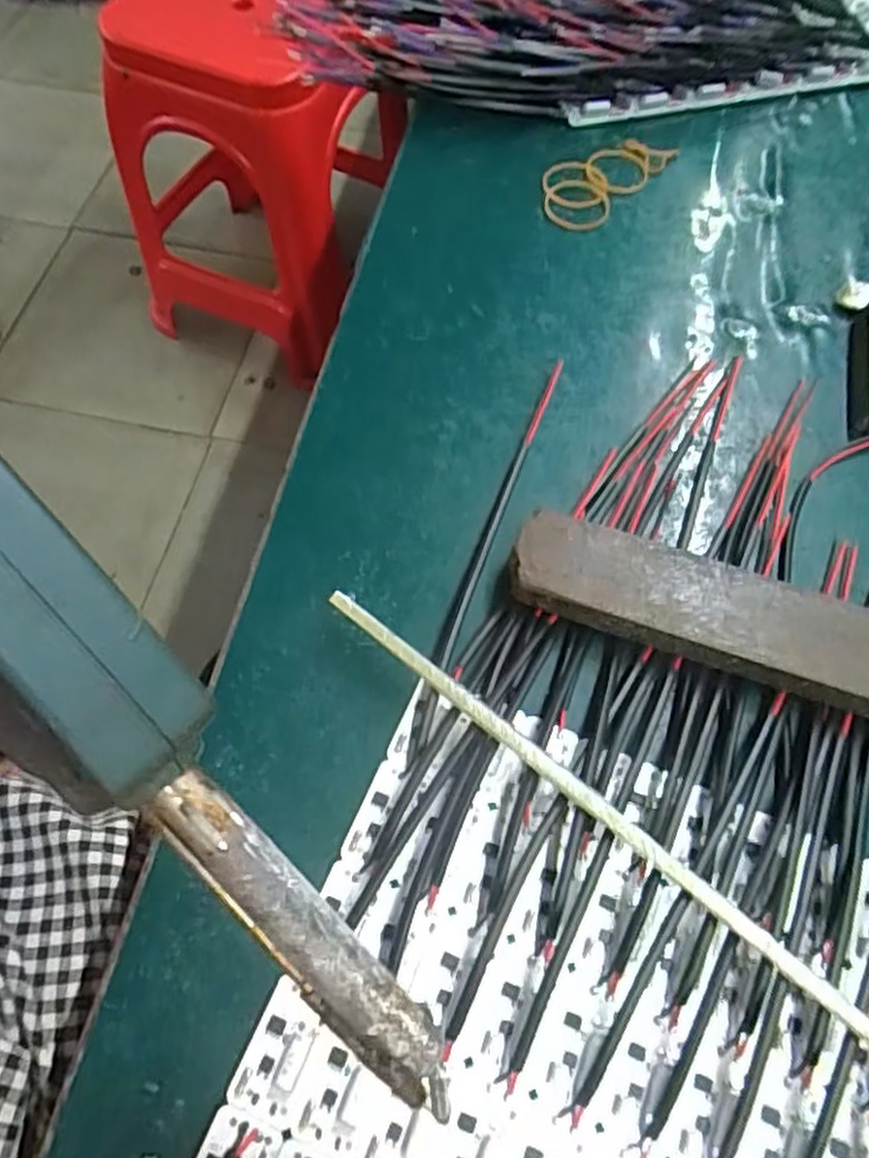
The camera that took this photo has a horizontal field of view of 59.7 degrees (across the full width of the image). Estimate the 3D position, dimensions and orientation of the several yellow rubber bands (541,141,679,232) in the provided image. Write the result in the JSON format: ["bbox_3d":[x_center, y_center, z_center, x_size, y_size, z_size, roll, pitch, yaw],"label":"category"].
[{"bbox_3d":[0.088,-0.214,0.399,0.041,0.006,0.088,39,69,17],"label":"several yellow rubber bands"}]

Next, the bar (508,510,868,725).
[{"bbox_3d":[0.125,0.021,0.271,0.197,0.021,0.036,18,64,8],"label":"bar"}]

